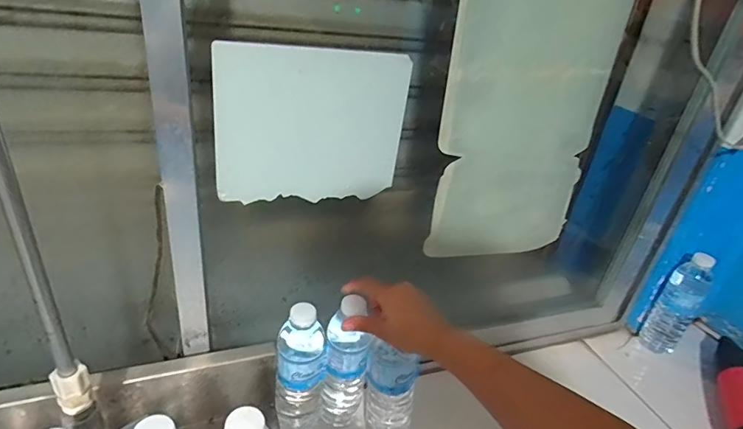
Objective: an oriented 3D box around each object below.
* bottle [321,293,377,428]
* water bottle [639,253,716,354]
[{"bbox_3d":[-0.037,0.201,0.599,0.062,0.196,0.063,-11,36,-29],"label":"bottle"},{"bbox_3d":[0.561,0.163,0.815,0.067,0.197,0.051,28,35,32],"label":"water bottle"}]

